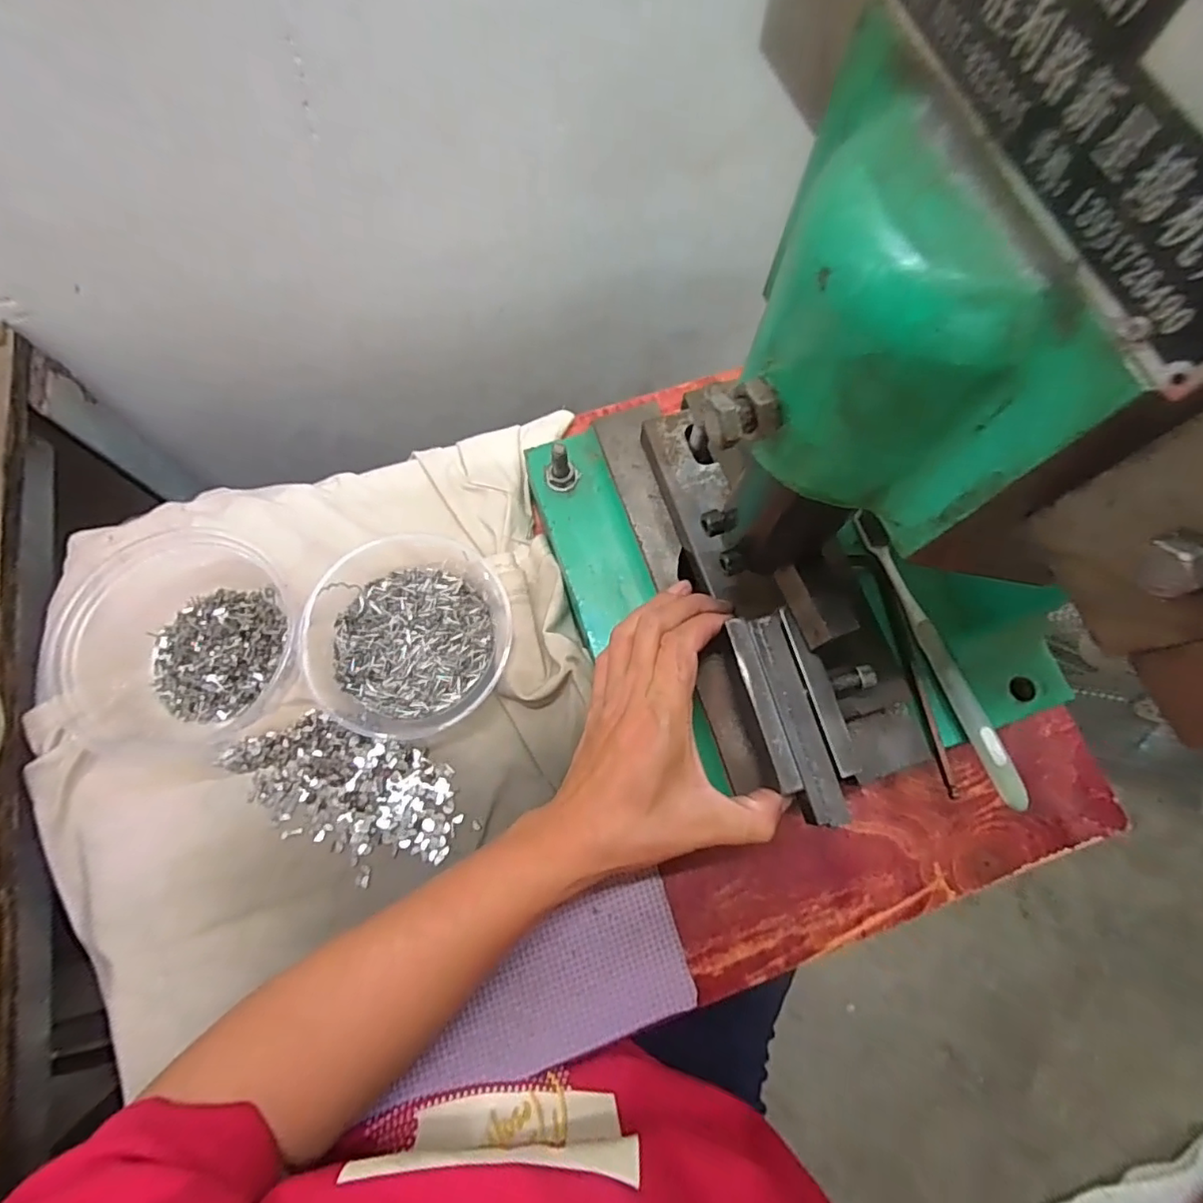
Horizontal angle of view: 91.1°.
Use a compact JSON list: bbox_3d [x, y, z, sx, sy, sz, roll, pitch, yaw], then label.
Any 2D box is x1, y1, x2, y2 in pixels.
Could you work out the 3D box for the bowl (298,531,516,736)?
[{"bbox_3d":[-0.121,0.019,0.375,0.126,0.035,0.127,0,74,-1],"label":"bowl"}]

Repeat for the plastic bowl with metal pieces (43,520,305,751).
[{"bbox_3d":[-0.270,0.023,0.371,0.131,0.039,0.132,0,74,-1],"label":"plastic bowl with metal pieces"}]

